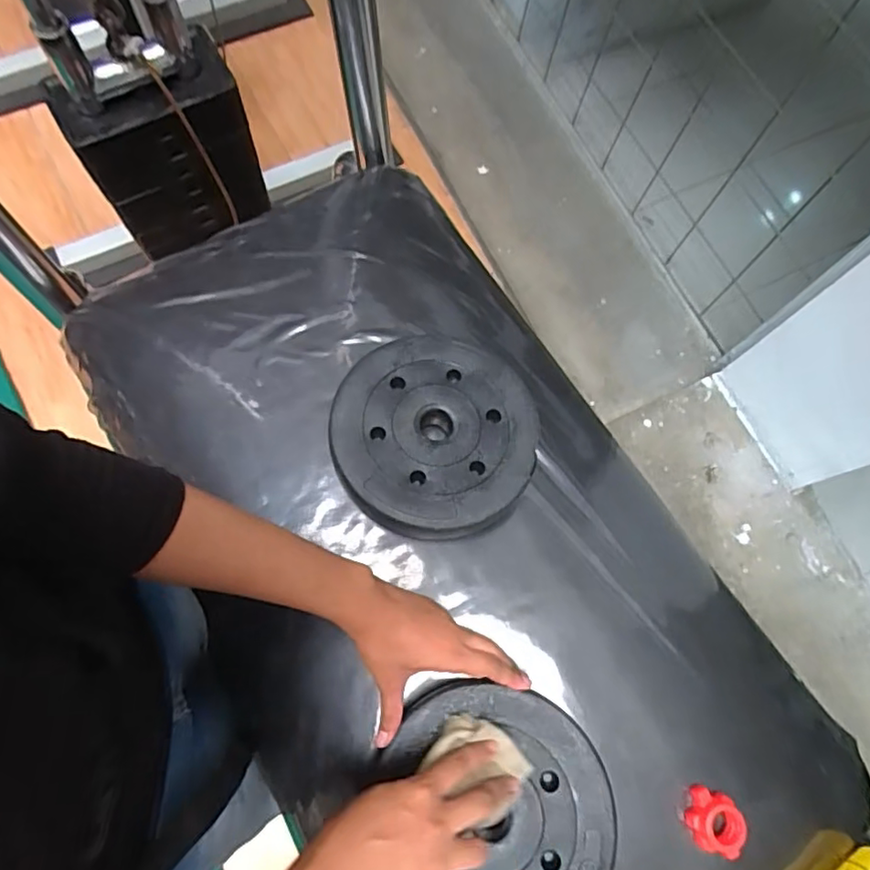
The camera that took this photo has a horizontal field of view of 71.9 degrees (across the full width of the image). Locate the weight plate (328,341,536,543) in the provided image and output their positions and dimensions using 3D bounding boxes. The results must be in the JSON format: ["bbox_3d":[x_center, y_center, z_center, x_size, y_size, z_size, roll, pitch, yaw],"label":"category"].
[{"bbox_3d":[0.002,-0.004,0.556,0.181,0.033,0.187,30,74,4],"label":"weight plate"}]

